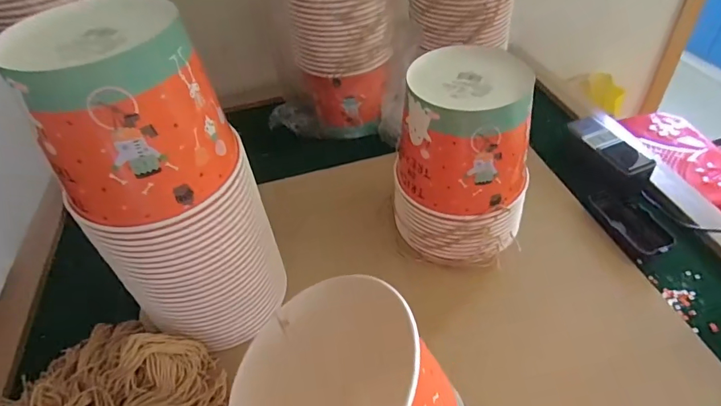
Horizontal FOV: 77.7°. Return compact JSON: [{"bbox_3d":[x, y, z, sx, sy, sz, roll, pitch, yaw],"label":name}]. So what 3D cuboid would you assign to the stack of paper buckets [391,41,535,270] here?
[{"bbox_3d":[0.117,-0.051,0.533,0.149,0.206,0.141,6,46,12],"label":"stack of paper buckets"}]

